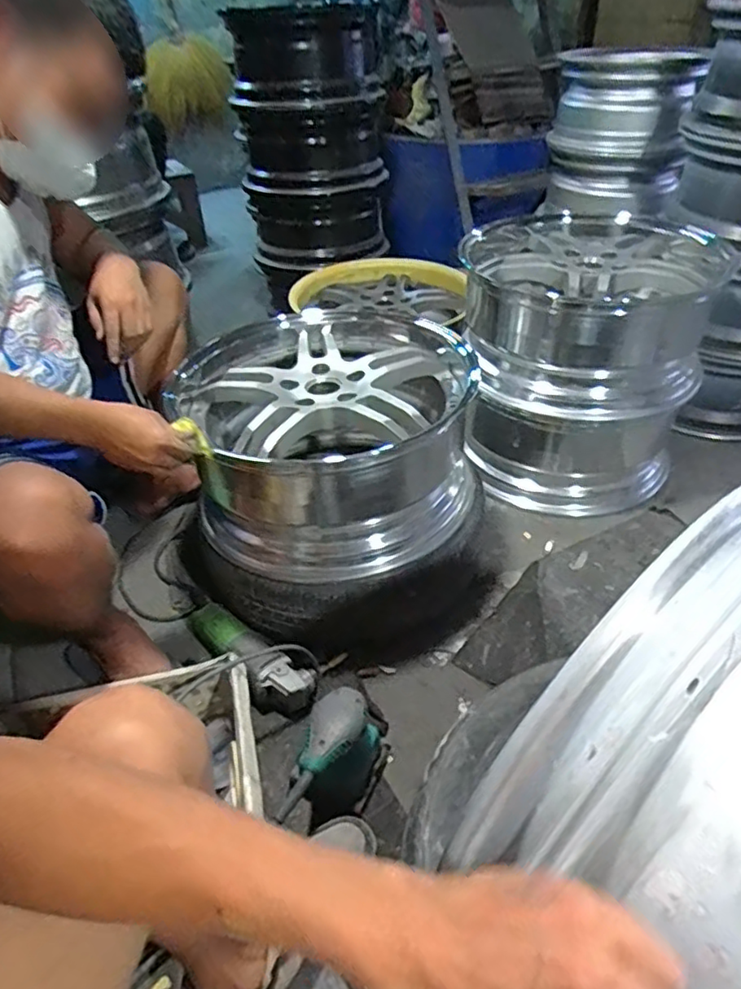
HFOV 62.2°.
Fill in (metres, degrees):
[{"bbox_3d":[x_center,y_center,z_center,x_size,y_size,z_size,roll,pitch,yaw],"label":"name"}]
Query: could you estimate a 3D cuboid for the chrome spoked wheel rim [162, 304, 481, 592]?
[{"bbox_3d":[-0.077,-0.108,1.065,0.455,0.242,0.500,-2,40,2],"label":"chrome spoked wheel rim"}]

